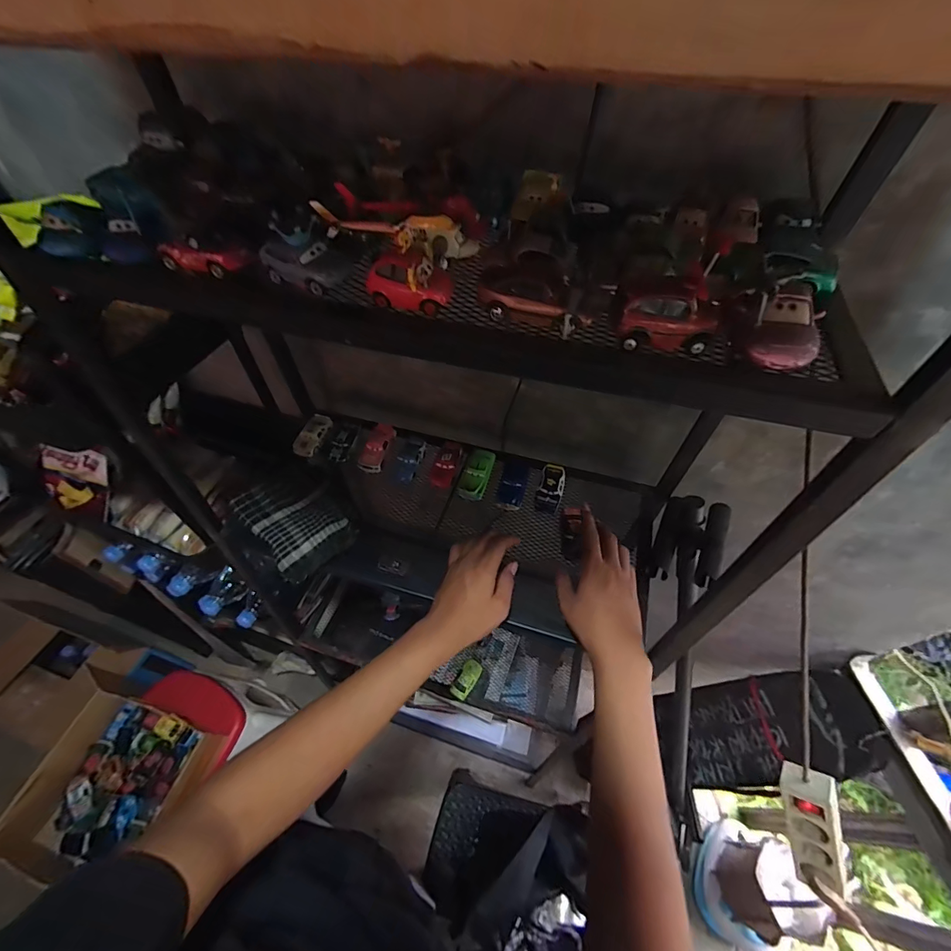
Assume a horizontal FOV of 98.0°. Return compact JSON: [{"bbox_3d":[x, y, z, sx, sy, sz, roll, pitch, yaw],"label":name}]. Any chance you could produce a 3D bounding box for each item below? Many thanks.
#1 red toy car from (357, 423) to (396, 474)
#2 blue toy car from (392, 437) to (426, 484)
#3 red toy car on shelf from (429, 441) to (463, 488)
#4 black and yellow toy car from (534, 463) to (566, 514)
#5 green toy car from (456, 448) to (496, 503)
[{"bbox_3d":[-0.147,-0.044,0.621,0.034,0.027,0.084,11,54,8],"label":"red toy car"},{"bbox_3d":[-0.097,-0.023,0.606,0.034,0.021,0.069,12,54,9],"label":"blue toy car"},{"bbox_3d":[-0.042,-0.018,0.599,0.031,0.022,0.077,10,54,8],"label":"red toy car on shelf"},{"bbox_3d":[0.105,0.015,0.574,0.034,0.016,0.073,14,67,10],"label":"black and yellow toy car"},{"bbox_3d":[0.001,-0.004,0.588,0.040,0.030,0.075,15,55,11],"label":"green toy car"}]

